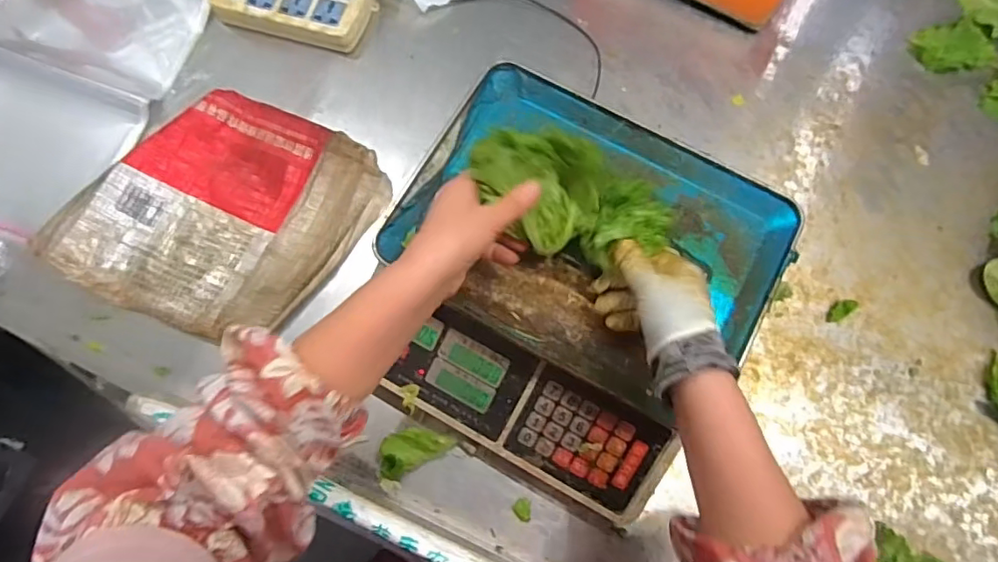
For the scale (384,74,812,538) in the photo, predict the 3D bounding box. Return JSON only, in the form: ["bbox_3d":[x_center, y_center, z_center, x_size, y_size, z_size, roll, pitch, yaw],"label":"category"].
[{"bbox_3d":[0.058,0.005,0.543,0.335,0.104,0.329,28,76,8],"label":"scale"}]

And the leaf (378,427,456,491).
[{"bbox_3d":[-0.087,0.162,0.536,0.079,0.027,0.044,-37,77,-10],"label":"leaf"}]

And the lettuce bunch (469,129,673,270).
[{"bbox_3d":[0.057,-0.066,0.446,0.157,0.069,0.076,17,75,3],"label":"lettuce bunch"}]

